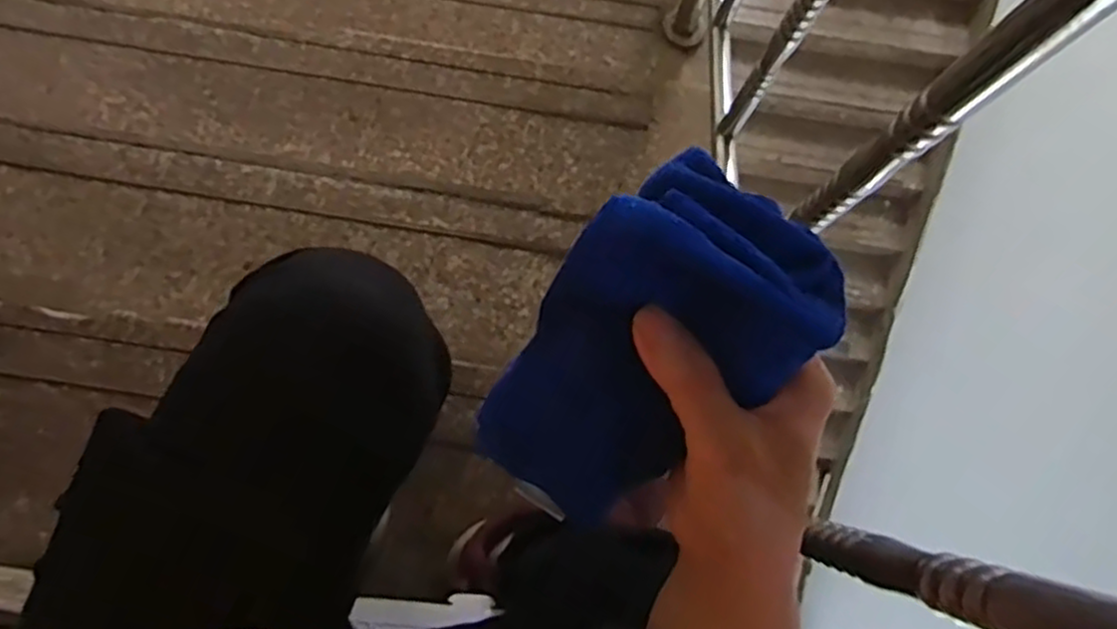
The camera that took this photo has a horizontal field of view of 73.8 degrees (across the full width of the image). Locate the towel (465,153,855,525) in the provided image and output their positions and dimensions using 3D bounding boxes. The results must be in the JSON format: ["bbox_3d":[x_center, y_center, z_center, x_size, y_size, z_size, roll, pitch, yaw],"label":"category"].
[{"bbox_3d":[0.030,0.021,0.297,0.086,0.036,0.162,40,123,6],"label":"towel"}]

